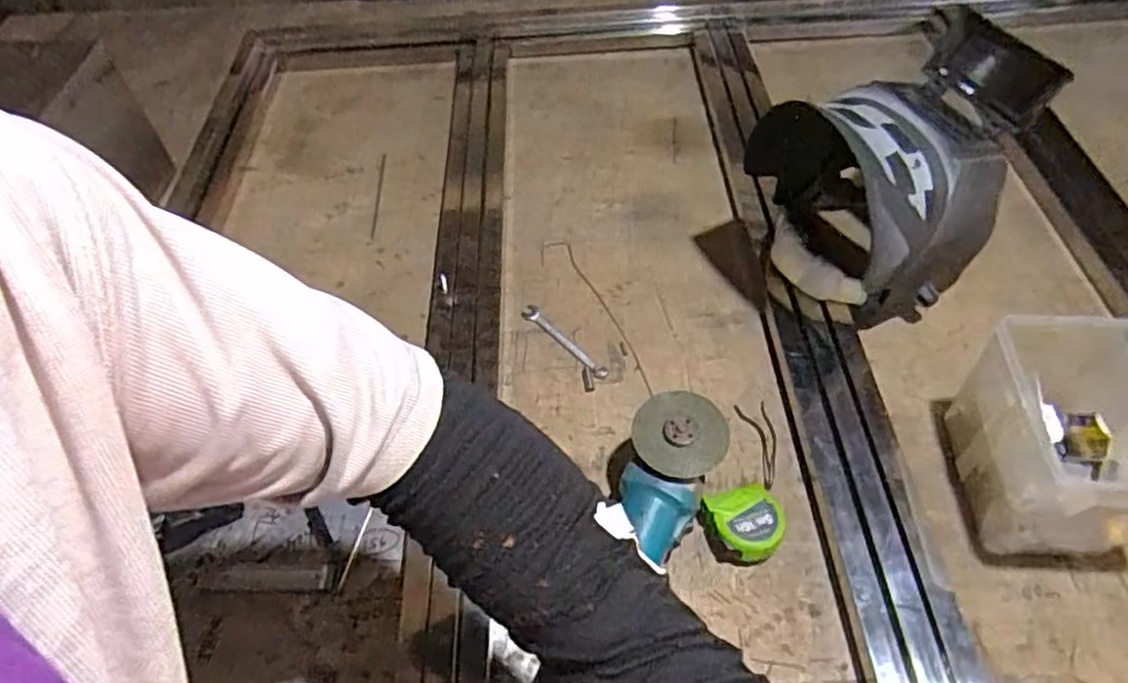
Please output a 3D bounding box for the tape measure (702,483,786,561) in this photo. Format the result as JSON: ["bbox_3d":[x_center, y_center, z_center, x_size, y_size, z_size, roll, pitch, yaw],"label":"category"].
[{"bbox_3d":[0.175,0.173,0.658,0.067,0.036,0.069,-16,53,-9],"label":"tape measure"}]

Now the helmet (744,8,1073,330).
[{"bbox_3d":[0.370,-0.181,0.771,0.260,0.250,0.256,-1,58,1],"label":"helmet"}]

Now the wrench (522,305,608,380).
[{"bbox_3d":[0.002,0.000,0.813,0.021,0.004,0.135,-39,59,-24],"label":"wrench"}]

